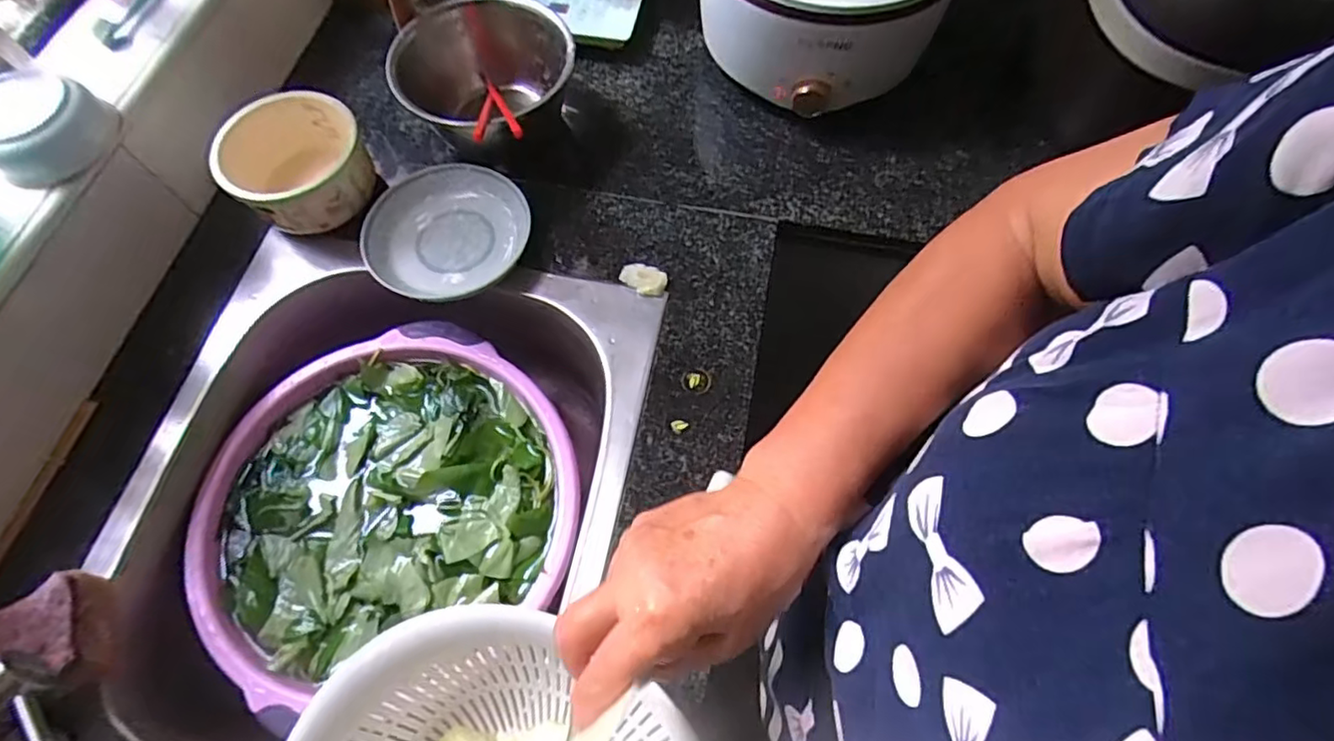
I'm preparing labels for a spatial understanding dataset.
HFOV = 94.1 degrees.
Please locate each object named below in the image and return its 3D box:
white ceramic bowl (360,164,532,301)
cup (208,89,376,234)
[{"bbox_3d":[-0.207,-0.131,0.589,0.150,0.023,0.131,-22,68,-10],"label":"white ceramic bowl"},{"bbox_3d":[-0.351,-0.194,0.597,0.123,0.077,0.121,0,66,0],"label":"cup"}]

